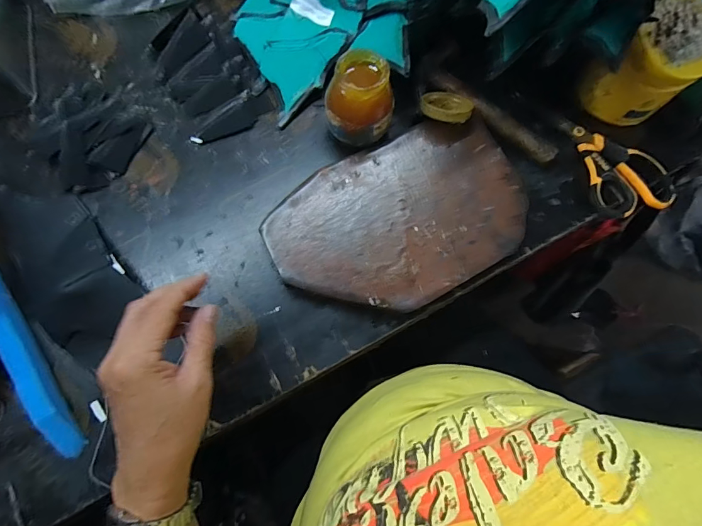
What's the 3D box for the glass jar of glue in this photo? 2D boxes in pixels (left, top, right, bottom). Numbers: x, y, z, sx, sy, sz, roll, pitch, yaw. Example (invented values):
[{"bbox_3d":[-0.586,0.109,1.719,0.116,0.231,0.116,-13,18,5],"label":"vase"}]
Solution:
[{"bbox_3d":[0.010,-0.167,0.414,0.066,0.088,0.063,1,75,-2],"label":"glass jar of glue"}]

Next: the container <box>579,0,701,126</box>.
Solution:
[{"bbox_3d":[0.318,-0.206,0.427,0.089,0.105,0.084,-39,79,-11],"label":"container"}]

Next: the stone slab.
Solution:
[{"bbox_3d":[0.054,-0.045,0.416,0.265,0.021,0.170,-28,77,-9],"label":"stone slab"}]

